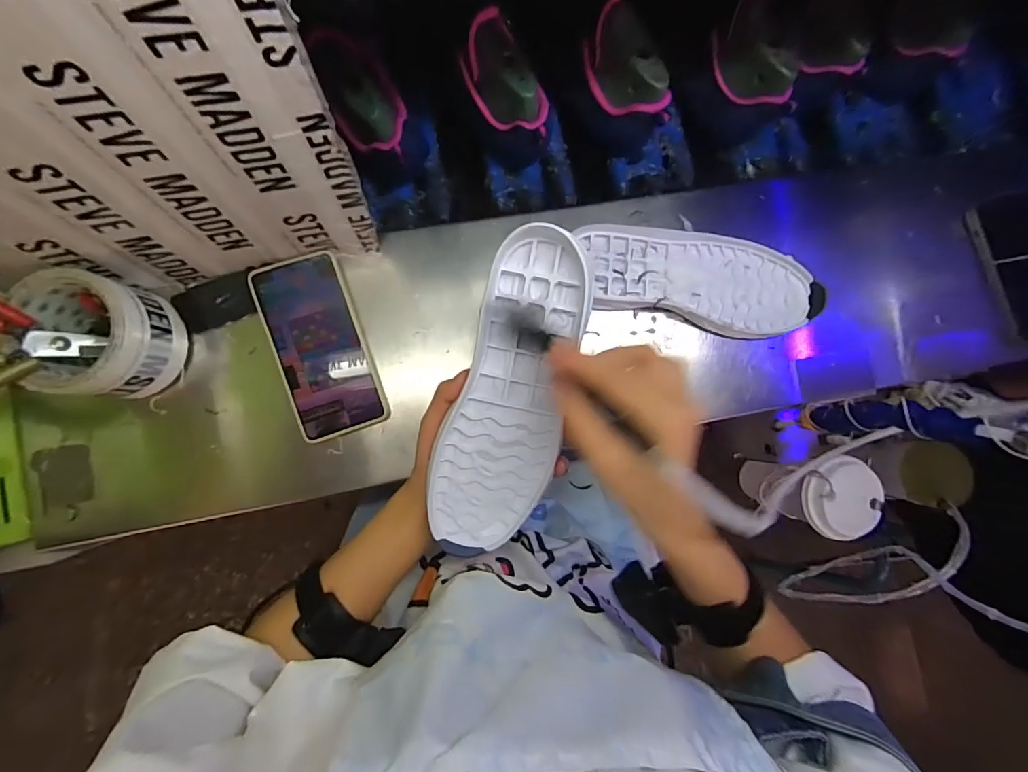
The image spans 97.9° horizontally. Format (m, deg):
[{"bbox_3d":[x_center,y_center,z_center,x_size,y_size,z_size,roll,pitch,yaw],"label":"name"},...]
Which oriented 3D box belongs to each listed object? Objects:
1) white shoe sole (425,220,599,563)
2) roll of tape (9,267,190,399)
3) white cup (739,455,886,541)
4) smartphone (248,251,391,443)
[{"bbox_3d":[0.000,0.008,0.345,0.087,0.022,0.247,14,96,-2],"label":"white shoe sole"},{"bbox_3d":[-0.341,-0.042,0.371,0.087,0.073,0.096,6,85,-3],"label":"roll of tape"},{"bbox_3d":[0.346,0.124,0.535,0.081,0.145,0.084,0,86,-3],"label":"white cup"},{"bbox_3d":[-0.179,-0.037,0.414,0.078,0.018,0.164,-19,87,-4],"label":"smartphone"}]

